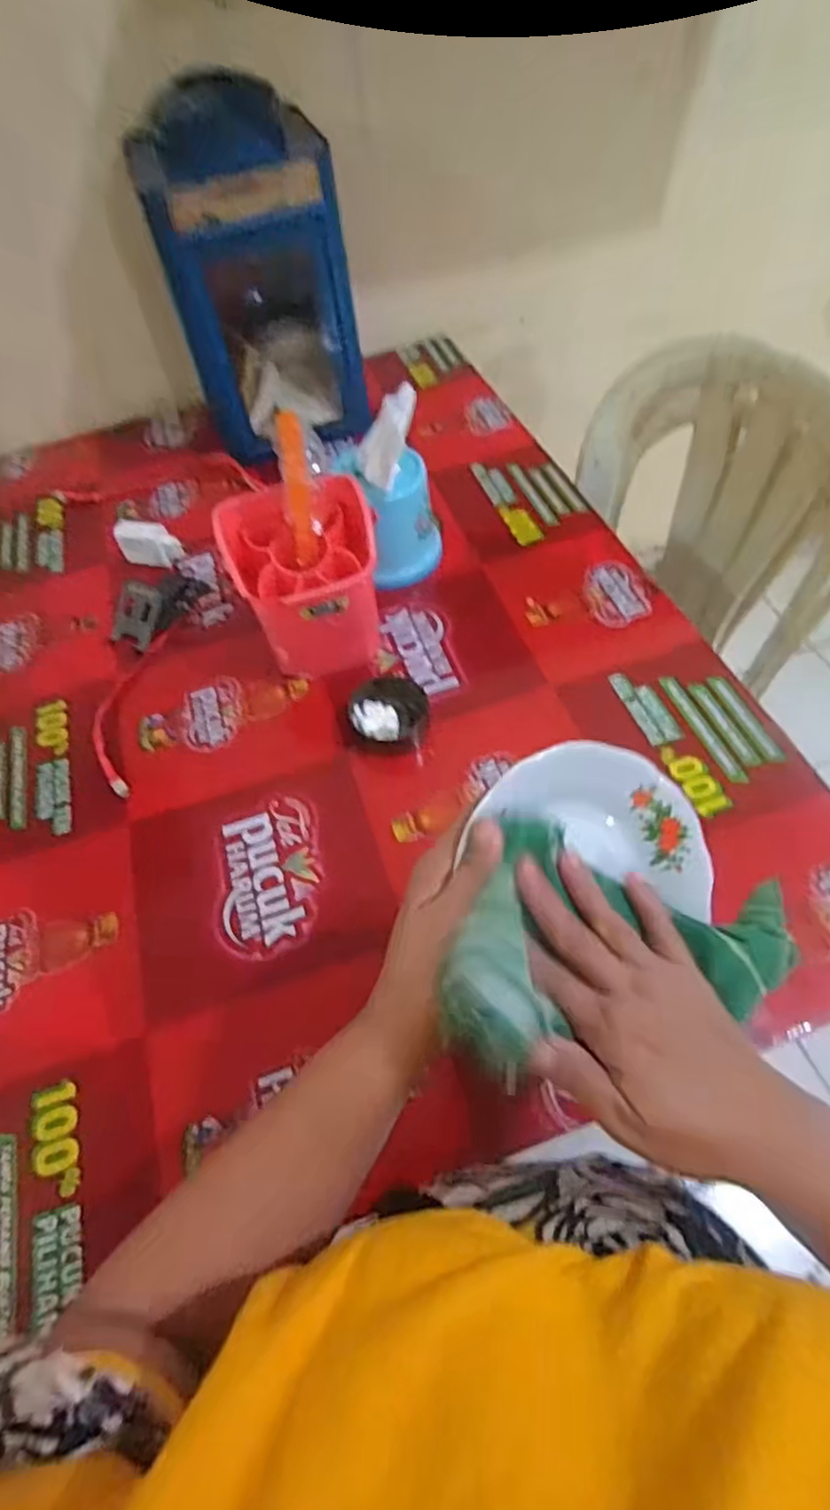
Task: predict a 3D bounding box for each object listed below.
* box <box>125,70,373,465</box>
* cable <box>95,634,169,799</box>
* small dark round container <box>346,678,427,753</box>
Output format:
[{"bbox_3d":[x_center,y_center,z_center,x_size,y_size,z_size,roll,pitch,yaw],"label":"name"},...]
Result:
[{"bbox_3d":[-0.213,-0.657,0.966,0.227,0.387,0.208,-15,58,-4],"label":"box"},{"bbox_3d":[-0.344,-0.054,0.810,0.064,0.017,0.241,-4,57,3],"label":"cable"},{"bbox_3d":[-0.027,-0.045,0.751,0.083,0.037,0.083,-2,58,4],"label":"small dark round container"}]

